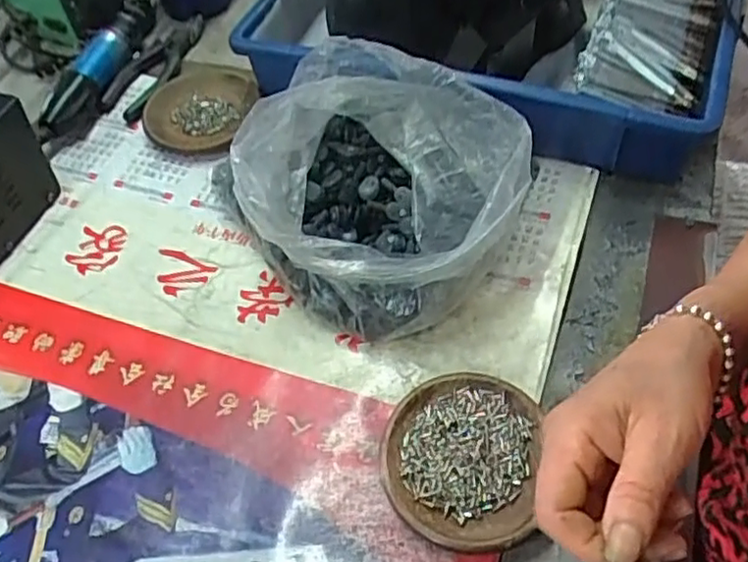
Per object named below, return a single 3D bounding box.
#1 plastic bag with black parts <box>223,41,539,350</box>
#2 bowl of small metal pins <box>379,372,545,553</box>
[{"bbox_3d":[0.009,-0.081,0.540,0.196,0.123,0.211,31,61,25],"label":"plastic bag with black parts"},{"bbox_3d":[0.055,0.117,0.448,0.097,0.026,0.114,6,55,9],"label":"bowl of small metal pins"}]

